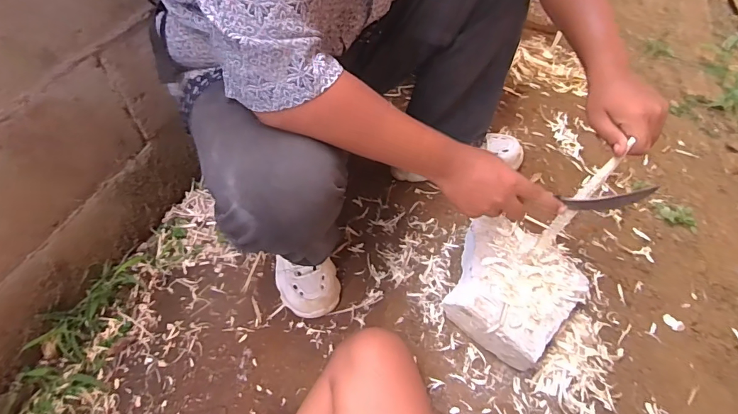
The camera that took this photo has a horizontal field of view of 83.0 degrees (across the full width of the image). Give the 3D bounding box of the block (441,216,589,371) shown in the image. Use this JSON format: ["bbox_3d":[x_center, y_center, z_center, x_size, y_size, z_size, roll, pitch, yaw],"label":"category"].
[{"bbox_3d":[0.226,0.128,0.692,0.206,0.075,0.206,35,57,22],"label":"block"}]

